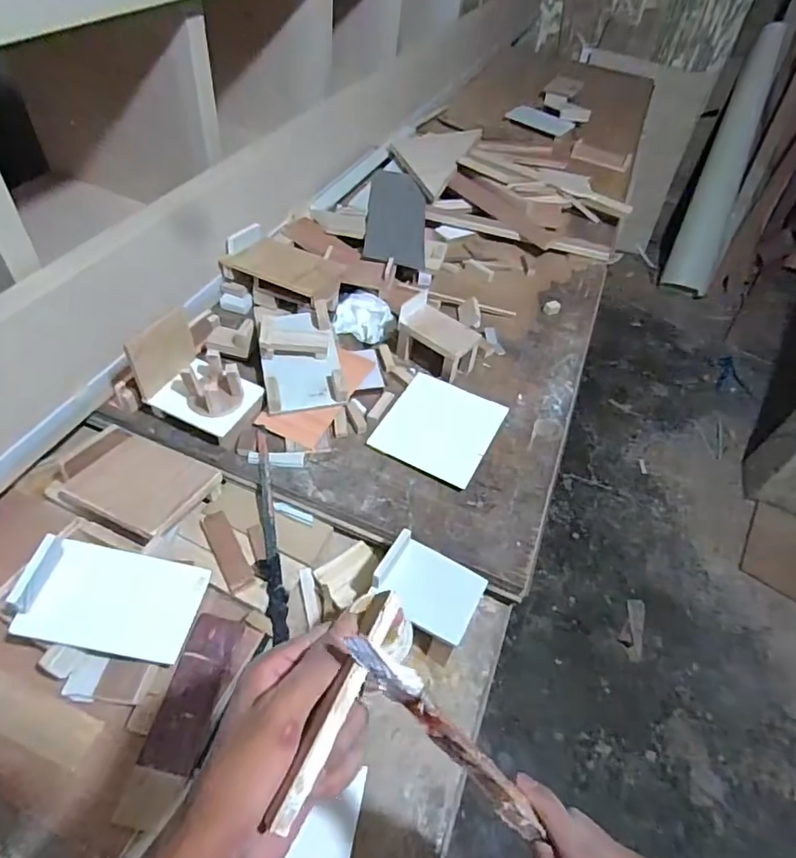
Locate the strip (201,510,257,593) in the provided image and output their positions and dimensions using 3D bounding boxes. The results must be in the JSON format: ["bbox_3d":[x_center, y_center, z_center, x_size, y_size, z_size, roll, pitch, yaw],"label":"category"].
[{"bbox_3d":[-0.219,0.156,0.675,0.034,0.010,0.115,-23,56,-25],"label":"strip"}]

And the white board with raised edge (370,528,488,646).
[{"bbox_3d":[0.037,0.185,0.621,0.119,0.040,0.093,26,51,14],"label":"white board with raised edge"}]

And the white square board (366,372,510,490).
[{"bbox_3d":[0.063,-0.004,0.786,0.154,0.005,0.164,25,59,15],"label":"white square board"}]

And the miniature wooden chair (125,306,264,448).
[{"bbox_3d":[-0.268,-0.067,0.716,0.141,0.116,0.113,28,52,16],"label":"miniature wooden chair"}]

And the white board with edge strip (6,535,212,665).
[{"bbox_3d":[-0.301,0.182,0.556,0.168,0.030,0.103,18,72,-17],"label":"white board with edge strip"}]

